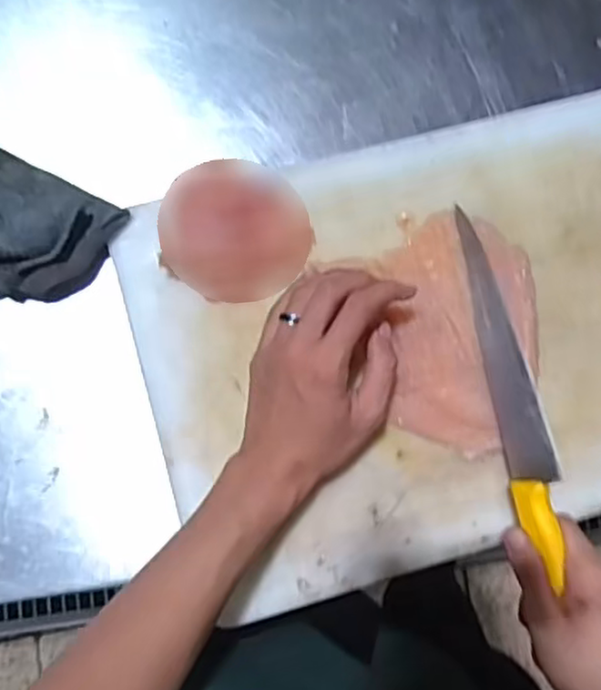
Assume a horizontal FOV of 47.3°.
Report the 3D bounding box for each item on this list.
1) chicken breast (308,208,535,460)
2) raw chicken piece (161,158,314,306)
[{"bbox_3d":[0.111,-0.006,0.488,0.132,0.013,0.165,-18,87,-6],"label":"chicken breast"},{"bbox_3d":[-0.044,-0.076,0.475,0.100,0.036,0.089,1,85,-4],"label":"raw chicken piece"}]

